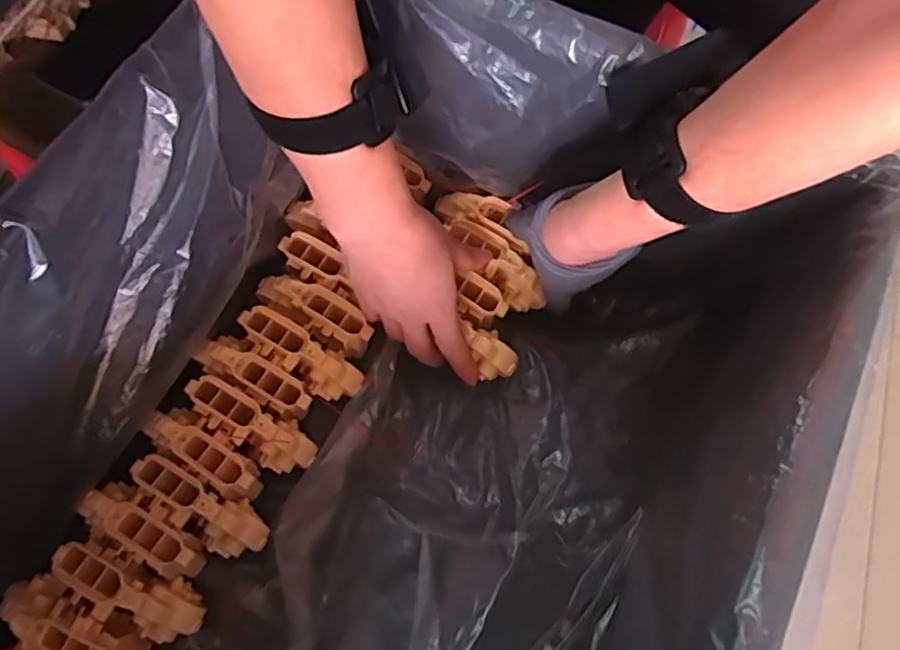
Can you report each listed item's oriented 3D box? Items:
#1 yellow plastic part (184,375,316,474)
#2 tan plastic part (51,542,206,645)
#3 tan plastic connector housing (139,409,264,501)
[{"bbox_3d":[-0.152,0.076,0.460,0.106,0.040,0.036,37,72,-7],"label":"yellow plastic part"},{"bbox_3d":[-0.225,0.185,0.420,0.109,0.034,0.041,28,71,-5],"label":"tan plastic part"},{"bbox_3d":[-0.183,0.097,0.455,0.092,0.044,0.033,31,72,10],"label":"tan plastic connector housing"}]

